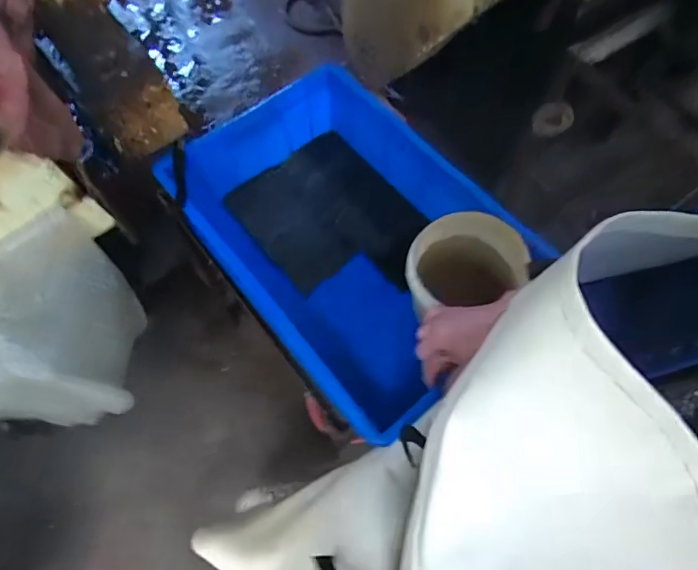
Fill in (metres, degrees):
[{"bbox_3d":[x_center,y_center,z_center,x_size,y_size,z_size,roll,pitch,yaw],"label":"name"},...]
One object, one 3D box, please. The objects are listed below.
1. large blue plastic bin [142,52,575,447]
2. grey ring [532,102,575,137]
[{"bbox_3d":[-0.001,-0.082,0.728,0.339,0.196,0.478,-39,73,-14],"label":"large blue plastic bin"},{"bbox_3d":[0.492,-0.398,1.101,0.116,0.088,0.015,14,43,-32],"label":"grey ring"}]

